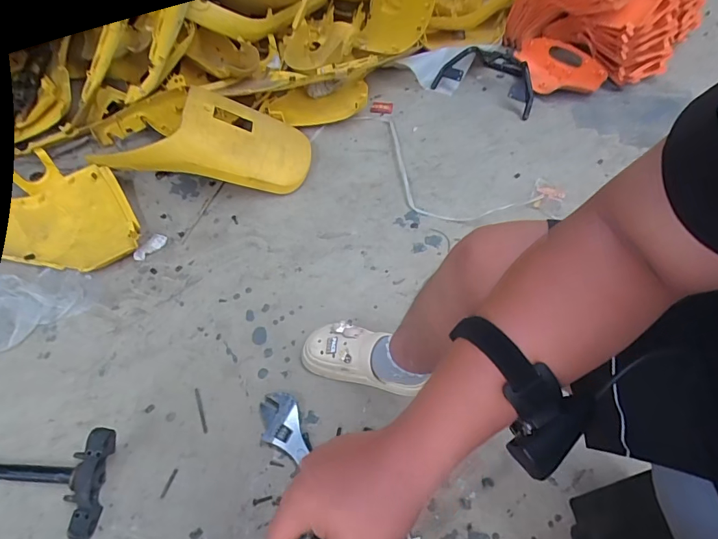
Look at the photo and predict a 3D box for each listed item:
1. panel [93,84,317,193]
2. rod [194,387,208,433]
[{"bbox_3d":[-0.418,-0.323,1.125,0.572,0.200,0.277,-15,56,-10],"label":"panel"},{"bbox_3d":[-0.320,0.284,0.847,0.008,0.004,0.095,-20,59,-13],"label":"rod"}]

